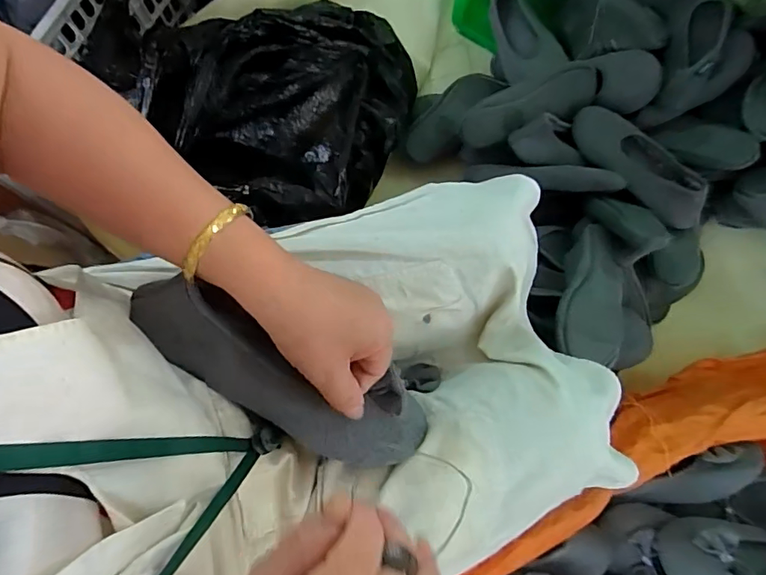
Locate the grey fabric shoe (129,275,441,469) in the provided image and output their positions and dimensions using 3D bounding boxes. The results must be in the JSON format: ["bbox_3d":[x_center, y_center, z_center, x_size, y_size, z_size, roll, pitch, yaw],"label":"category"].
[{"bbox_3d":[-0.069,0.062,0.353,0.235,0.051,0.087,28,78,-12],"label":"grey fabric shoe"}]

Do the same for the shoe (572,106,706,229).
[{"bbox_3d":[0.406,-0.198,0.757,0.103,0.062,0.243,-40,81,-9],"label":"shoe"}]

